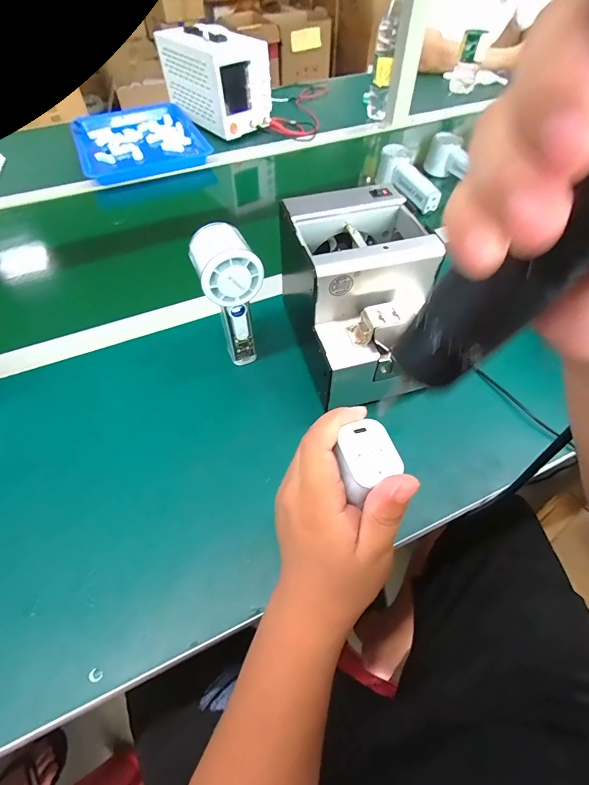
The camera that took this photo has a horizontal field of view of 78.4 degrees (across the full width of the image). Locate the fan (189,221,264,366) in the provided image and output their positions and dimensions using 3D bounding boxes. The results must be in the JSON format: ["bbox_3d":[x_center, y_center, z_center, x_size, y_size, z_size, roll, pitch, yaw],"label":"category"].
[{"bbox_3d":[-0.066,-0.093,0.388,0.057,0.164,0.064,-17,56,-11],"label":"fan"}]

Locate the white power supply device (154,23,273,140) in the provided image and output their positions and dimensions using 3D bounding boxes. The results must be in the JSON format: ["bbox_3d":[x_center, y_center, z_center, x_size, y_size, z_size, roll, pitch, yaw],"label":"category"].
[{"bbox_3d":[-0.185,-0.727,0.843,0.137,0.157,0.282,-30,59,-19],"label":"white power supply device"}]

